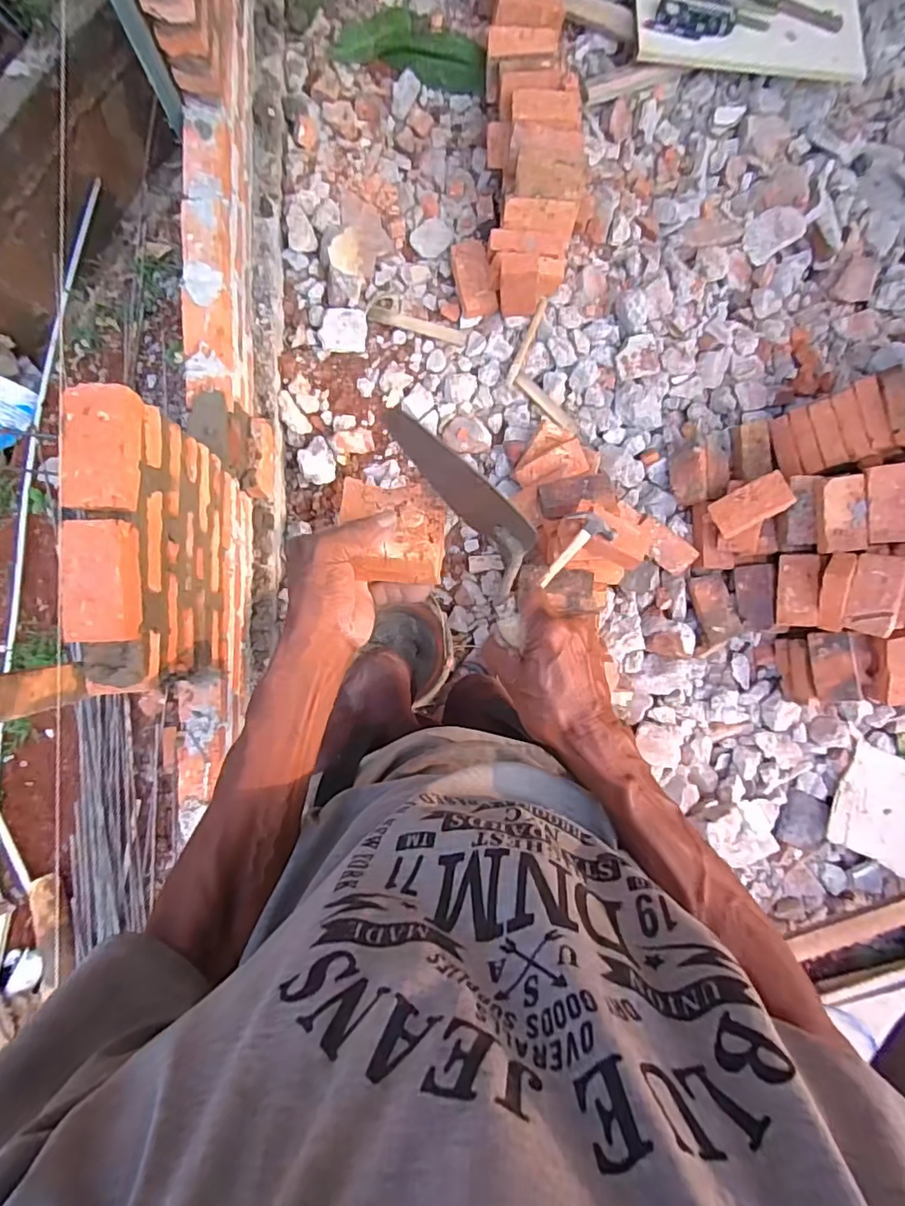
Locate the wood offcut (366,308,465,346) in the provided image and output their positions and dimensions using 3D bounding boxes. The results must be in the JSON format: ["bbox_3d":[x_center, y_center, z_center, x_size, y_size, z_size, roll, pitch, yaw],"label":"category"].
[{"bbox_3d":[-0.083,-0.672,1.338,0.235,0.017,0.036,15,88,-4],"label":"wood offcut"}]

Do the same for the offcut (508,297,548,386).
[{"bbox_3d":[0.181,-0.632,1.325,0.021,0.017,0.222,22,87,-4],"label":"offcut"}]

